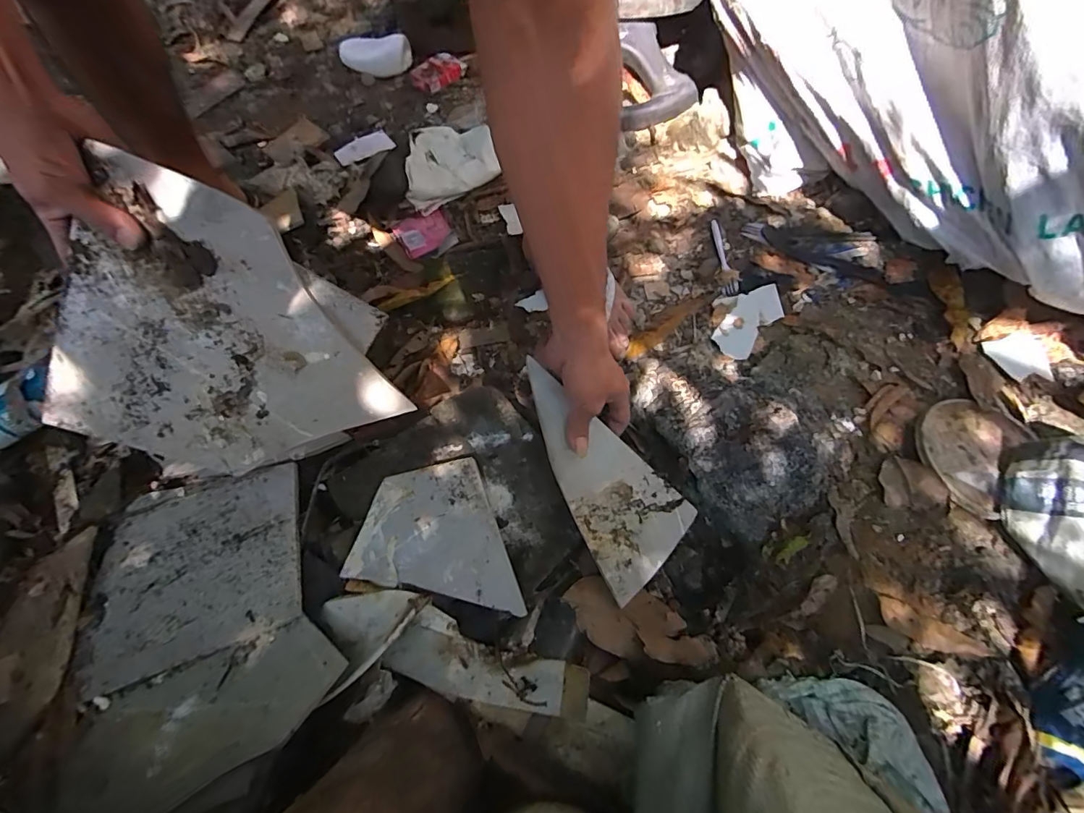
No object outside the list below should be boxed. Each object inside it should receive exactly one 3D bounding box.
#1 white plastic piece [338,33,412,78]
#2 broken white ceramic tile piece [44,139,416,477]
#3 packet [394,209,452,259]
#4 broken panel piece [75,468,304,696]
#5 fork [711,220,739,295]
[{"bbox_3d":[-0.328,-0.686,0.955,0.136,0.023,0.067,6,114,8],"label":"white plastic piece"},{"bbox_3d":[-0.291,-0.049,0.475,0.288,0.009,0.263,21,107,-18],"label":"broken white ceramic tile piece"},{"bbox_3d":[-0.197,-0.290,0.814,0.087,0.006,0.070,-30,74,-11],"label":"packet"},{"bbox_3d":[-0.410,0.183,0.583,0.245,0.007,0.224,-21,55,-1],"label":"broken panel piece"},{"bbox_3d":[0.280,-0.233,0.751,0.021,0.018,0.143,1,71,-1],"label":"fork"}]

